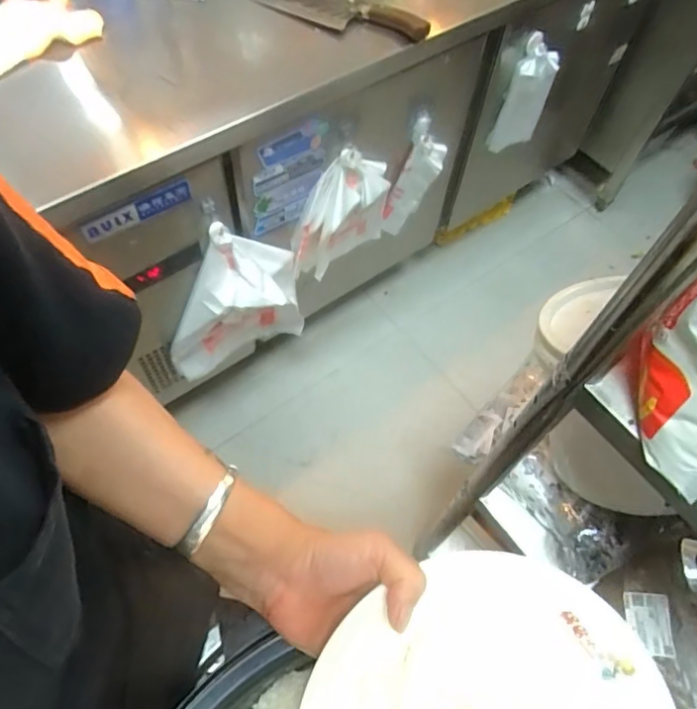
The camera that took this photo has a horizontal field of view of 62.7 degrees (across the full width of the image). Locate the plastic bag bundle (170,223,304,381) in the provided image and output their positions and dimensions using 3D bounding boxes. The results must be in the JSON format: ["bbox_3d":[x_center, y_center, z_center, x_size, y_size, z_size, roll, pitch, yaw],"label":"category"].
[{"bbox_3d":[-0.213,-0.085,1.118,0.272,0.342,0.105,-25,65,-17],"label":"plastic bag bundle"}]

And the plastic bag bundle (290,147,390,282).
[{"bbox_3d":[-0.010,-0.277,1.149,0.234,0.263,0.046,-31,67,-19],"label":"plastic bag bundle"}]

